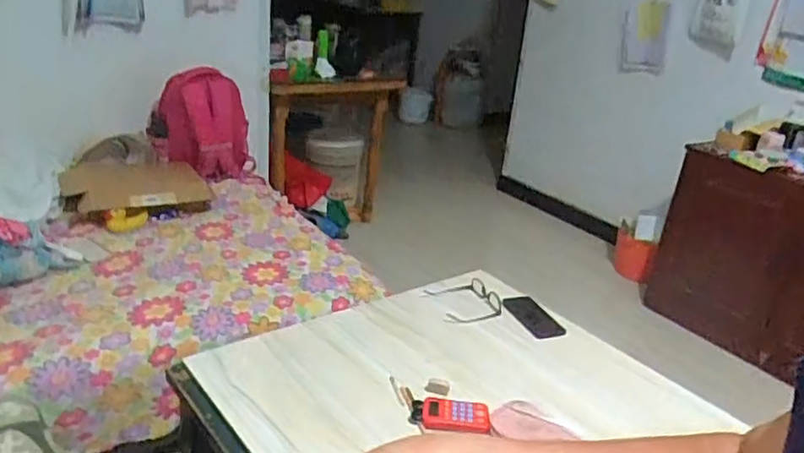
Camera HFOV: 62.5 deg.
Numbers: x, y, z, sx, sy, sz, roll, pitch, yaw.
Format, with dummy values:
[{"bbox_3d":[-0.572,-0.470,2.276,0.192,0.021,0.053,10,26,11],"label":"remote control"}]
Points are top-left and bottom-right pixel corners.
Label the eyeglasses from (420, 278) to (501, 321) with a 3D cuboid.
[{"bbox_3d":[0.141,0.172,1.562,0.169,0.030,0.137,-2,24,-18],"label":"eyeglasses"}]

